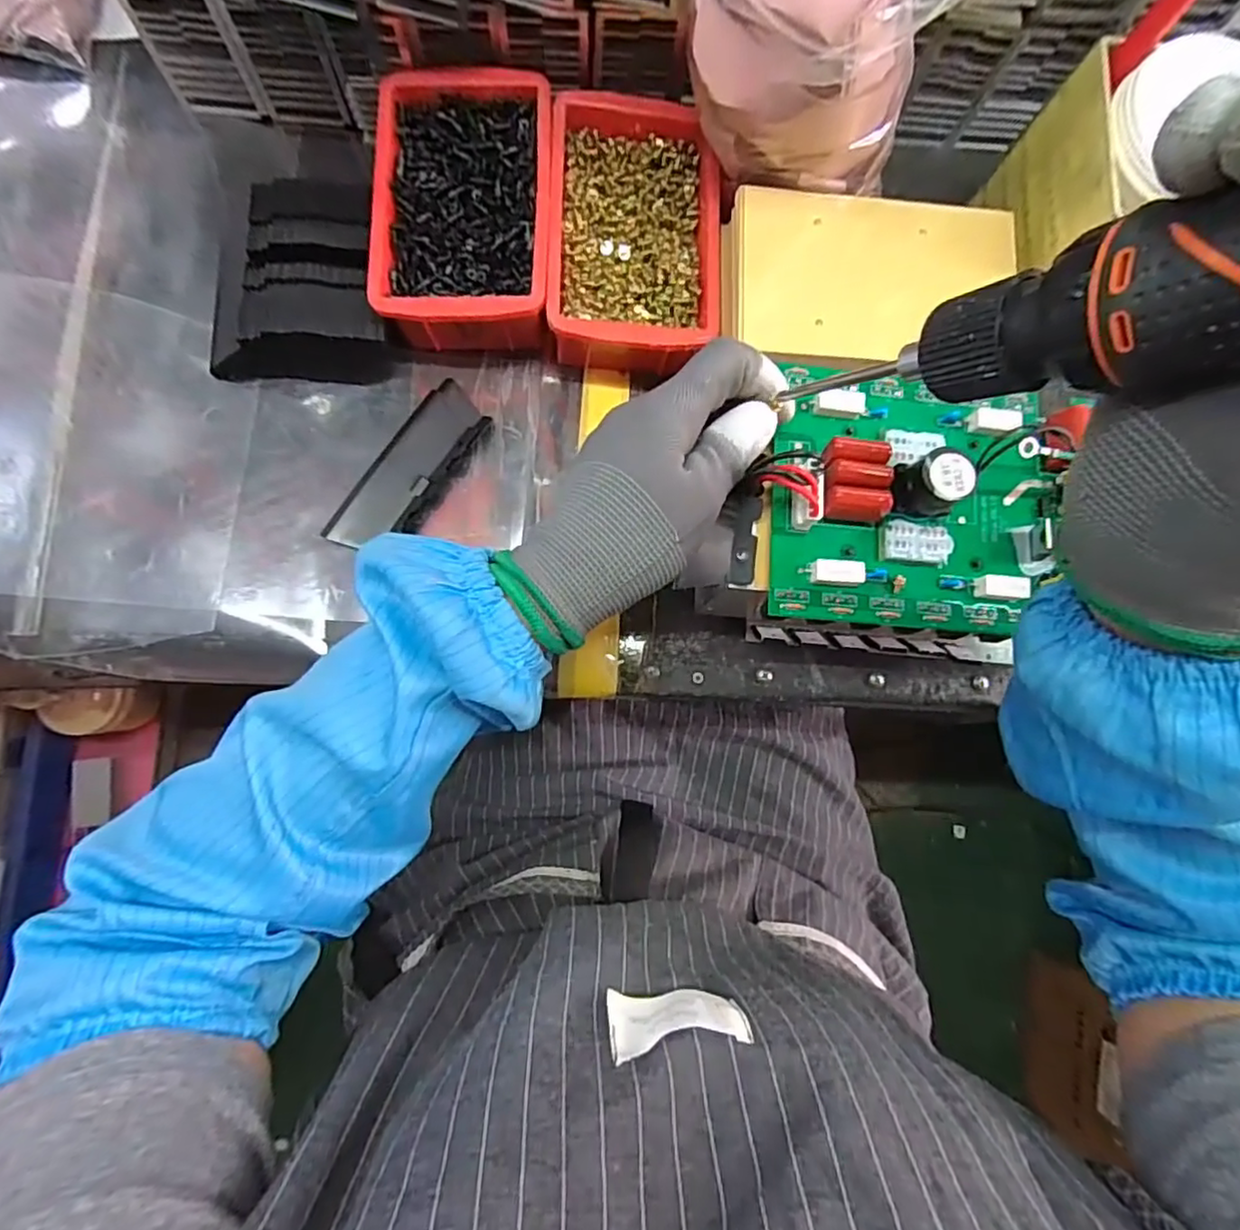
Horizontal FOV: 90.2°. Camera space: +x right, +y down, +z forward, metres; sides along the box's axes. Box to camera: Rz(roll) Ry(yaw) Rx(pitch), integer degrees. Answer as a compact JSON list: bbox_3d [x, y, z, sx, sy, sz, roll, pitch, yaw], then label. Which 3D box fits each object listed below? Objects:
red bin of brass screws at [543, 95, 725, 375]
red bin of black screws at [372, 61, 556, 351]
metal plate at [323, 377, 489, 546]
[{"bbox_3d":[0.007,-0.222,0.377,0.097,0.054,0.161,2,84,-6],"label":"red bin of brass screws"},{"bbox_3d":[-0.091,-0.237,0.369,0.096,0.060,0.147,2,84,-6],"label":"red bin of black screws"},{"bbox_3d":[-0.128,-0.088,0.372,0.041,0.010,0.117,37,82,-2],"label":"metal plate"}]

